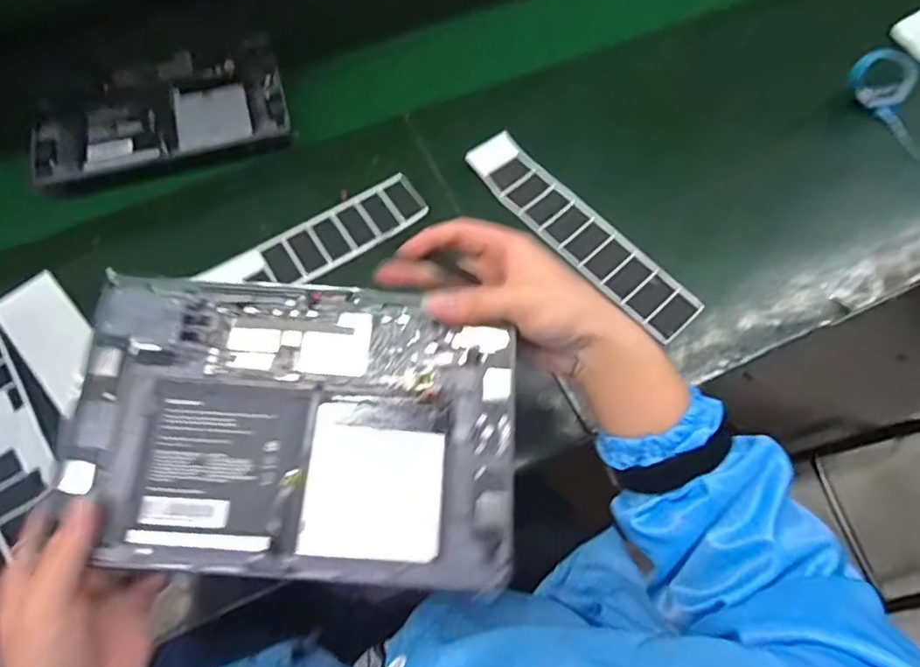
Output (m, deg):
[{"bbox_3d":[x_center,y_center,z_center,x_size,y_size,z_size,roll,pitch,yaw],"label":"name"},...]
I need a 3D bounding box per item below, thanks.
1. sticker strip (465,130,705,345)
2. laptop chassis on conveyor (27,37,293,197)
[{"bbox_3d":[0.117,-0.101,0.580,0.059,0.010,0.270,-40,73,-17],"label":"sticker strip"},{"bbox_3d":[-0.317,-0.236,0.630,0.250,0.029,0.153,-17,66,-6],"label":"laptop chassis on conveyor"}]

